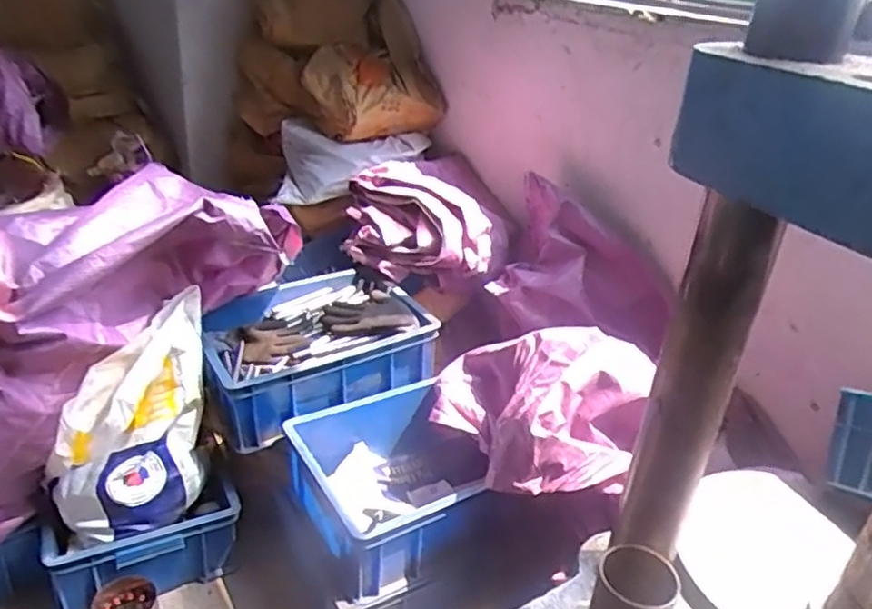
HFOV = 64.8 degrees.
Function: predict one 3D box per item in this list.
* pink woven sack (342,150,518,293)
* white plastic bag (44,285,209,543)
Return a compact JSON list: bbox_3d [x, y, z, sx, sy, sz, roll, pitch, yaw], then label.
[{"bbox_3d":[-0.030,-0.180,1.516,0.320,0.175,0.385,-3,29,-15],"label":"pink woven sack"},{"bbox_3d":[-0.452,0.196,1.074,0.264,0.319,0.117,-20,37,-39],"label":"white plastic bag"}]

